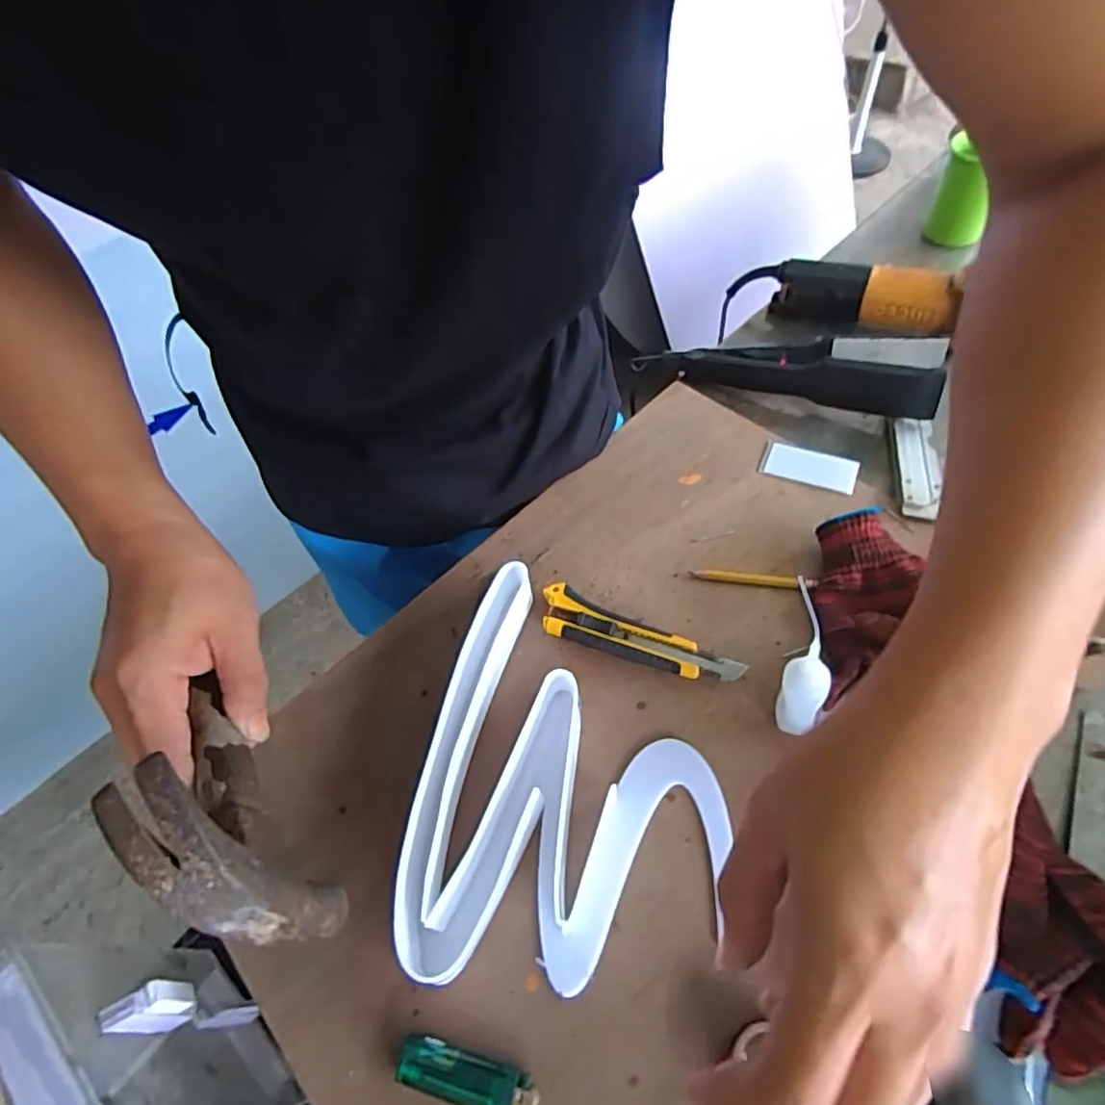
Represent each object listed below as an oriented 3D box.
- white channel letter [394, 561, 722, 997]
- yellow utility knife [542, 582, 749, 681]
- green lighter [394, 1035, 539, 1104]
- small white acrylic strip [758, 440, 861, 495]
[{"bbox_3d":[0.009,0.140,0.441,0.193,0.042,0.277,0,55,8],"label":"white channel letter"},{"bbox_3d":[0.067,0.068,0.495,0.160,0.020,0.041,14,58,18],"label":"yellow utility knife"},{"bbox_3d":[-0.049,0.299,0.353,0.081,0.011,0.025,9,57,15],"label":"green lighter"},{"bbox_3d":[0.236,-0.080,0.575,0.082,0.010,0.039,16,59,19],"label":"small white acrylic strip"}]

